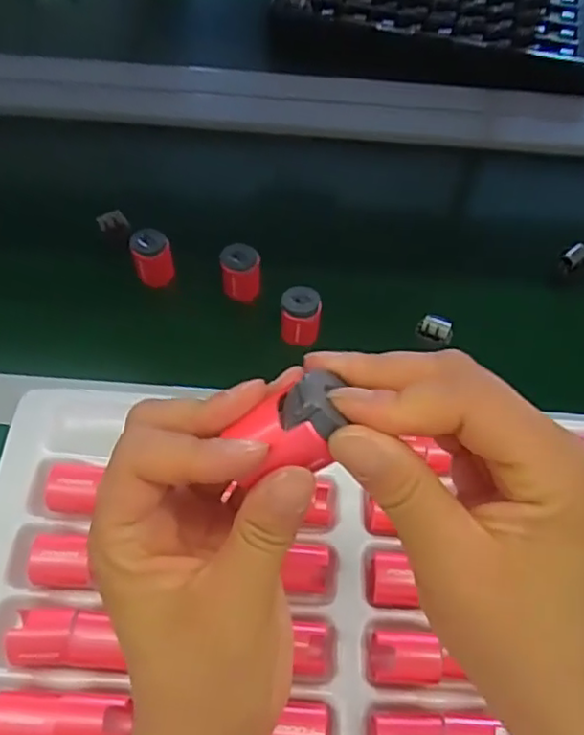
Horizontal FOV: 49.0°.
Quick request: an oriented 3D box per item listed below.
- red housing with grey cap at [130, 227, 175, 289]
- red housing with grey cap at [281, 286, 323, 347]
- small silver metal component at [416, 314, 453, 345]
[{"bbox_3d":[-0.115,-0.090,0.528,0.029,0.039,0.029,-16,59,-14],"label":"red housing with grey cap"},{"bbox_3d":[0.007,-0.039,0.495,0.031,0.036,0.028,7,56,2],"label":"red housing with grey cap"},{"bbox_3d":[0.113,-0.030,0.504,0.027,0.016,0.015,18,57,9],"label":"small silver metal component"}]

